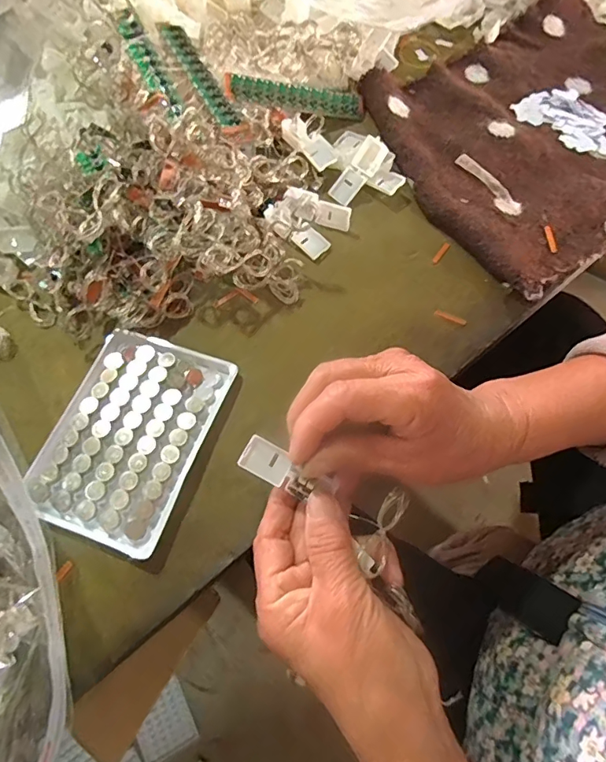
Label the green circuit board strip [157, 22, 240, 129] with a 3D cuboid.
[{"bbox_3d":[-0.082,-0.241,0.371,0.017,0.010,0.117,-26,68,-12],"label":"green circuit board strip"}]

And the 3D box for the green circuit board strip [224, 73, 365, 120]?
[{"bbox_3d":[-0.005,-0.247,0.413,0.127,0.006,0.024,-5,97,-22],"label":"green circuit board strip"}]

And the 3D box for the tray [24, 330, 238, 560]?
[{"bbox_3d":[-0.109,0.031,0.299,0.092,0.013,0.127,18,67,8],"label":"tray"}]

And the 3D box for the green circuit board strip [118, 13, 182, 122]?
[{"bbox_3d":[-0.118,-0.243,0.367,0.019,0.014,0.101,-25,68,-11],"label":"green circuit board strip"}]

